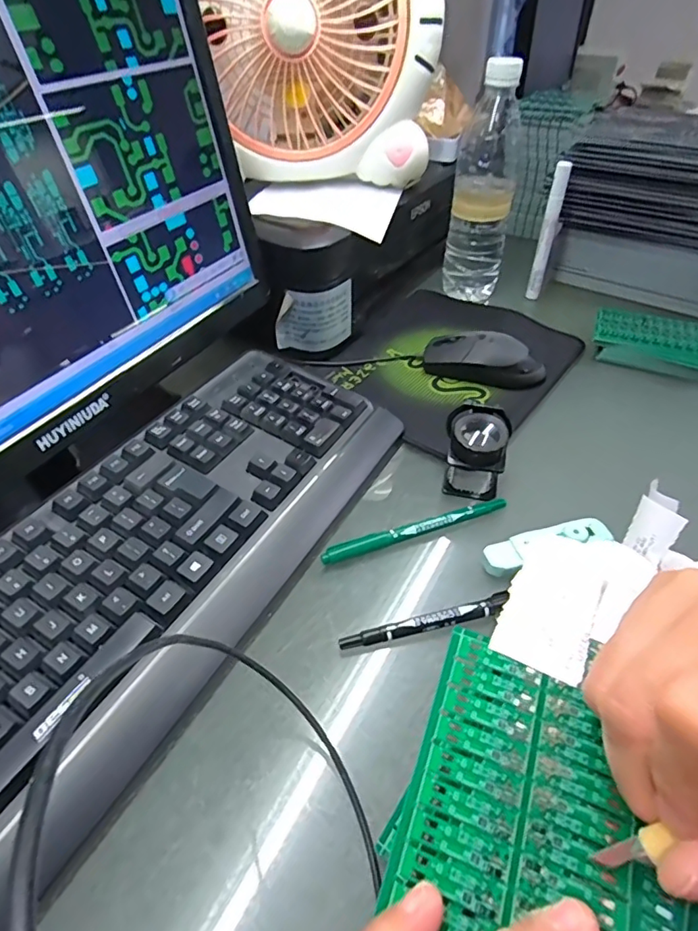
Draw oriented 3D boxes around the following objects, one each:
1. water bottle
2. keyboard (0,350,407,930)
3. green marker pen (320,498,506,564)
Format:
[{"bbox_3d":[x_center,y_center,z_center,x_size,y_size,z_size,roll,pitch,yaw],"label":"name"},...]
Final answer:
[{"bbox_3d":[0.144,-0.291,0.556,0.063,0.227,0.056,9,45,10],"label":"water bottle"},{"bbox_3d":[-0.128,0.065,0.319,0.150,0.042,0.425,21,48,21],"label":"keyboard"},{"bbox_3d":[0.048,0.043,0.358,0.137,0.006,0.011,-14,46,-14],"label":"green marker pen"}]

